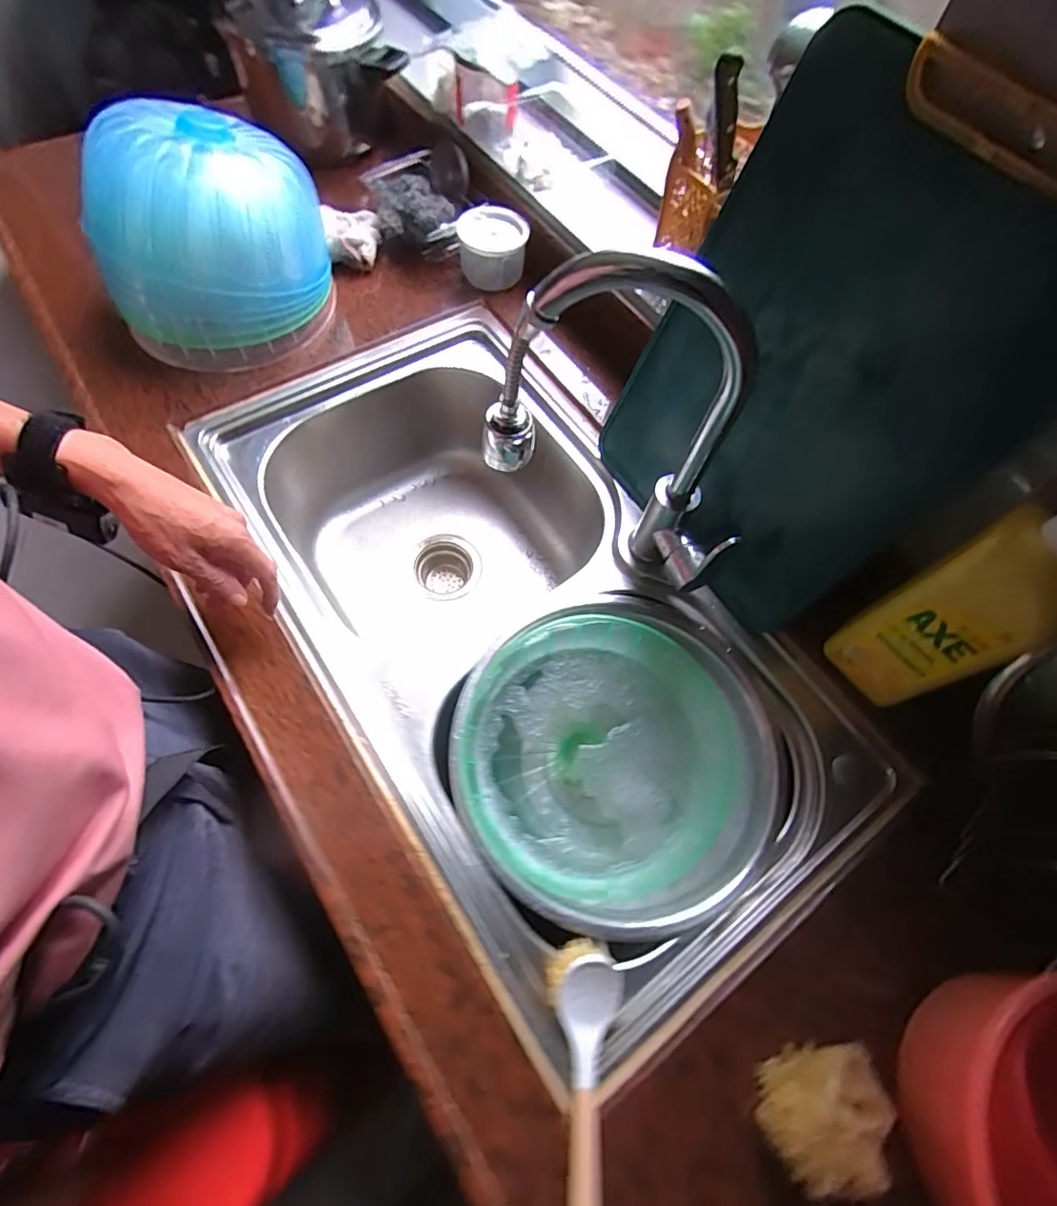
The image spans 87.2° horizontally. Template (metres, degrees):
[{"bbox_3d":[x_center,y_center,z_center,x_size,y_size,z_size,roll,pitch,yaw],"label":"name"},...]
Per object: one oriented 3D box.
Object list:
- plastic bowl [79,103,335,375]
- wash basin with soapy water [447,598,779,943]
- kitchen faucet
[{"bbox_3d":[-0.348,-0.411,0.638,0.196,0.195,0.211,1,64,-3],"label":"plastic bowl"},{"bbox_3d":[0.090,0.158,0.567,0.290,0.105,0.311,1,64,-3],"label":"wash basin with soapy water"},{"bbox_3d":[0.081,-0.139,0.468,0.228,0.296,0.066,27,66,9],"label":"kitchen faucet"}]

